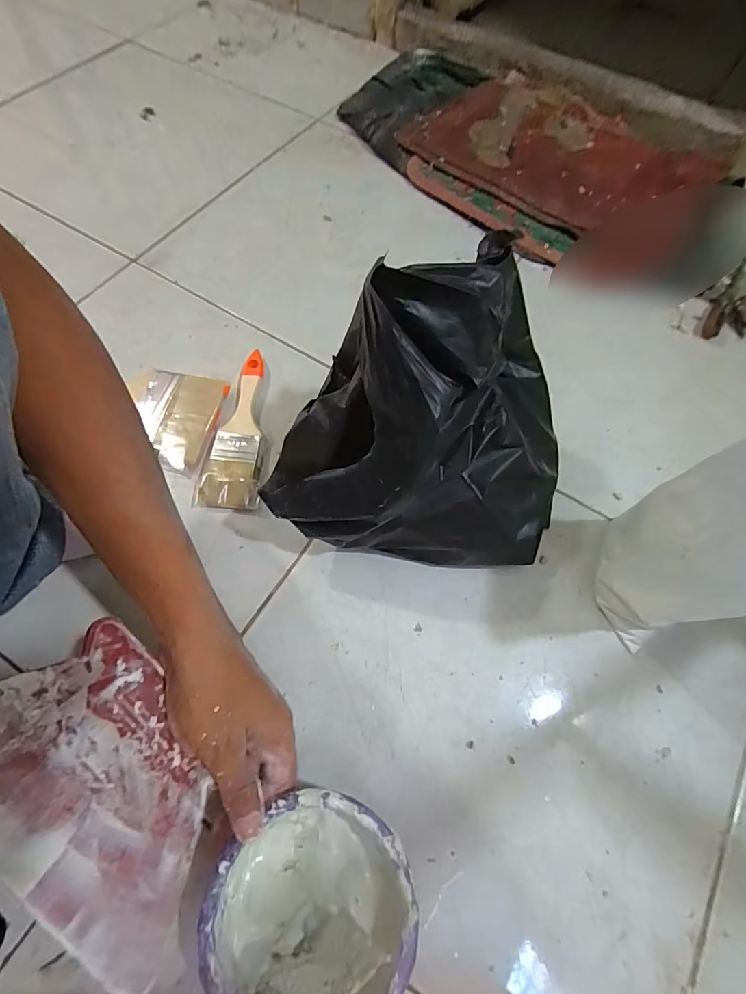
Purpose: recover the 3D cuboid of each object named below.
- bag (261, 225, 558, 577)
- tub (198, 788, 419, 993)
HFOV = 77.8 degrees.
[{"bbox_3d":[0.046,-0.064,0.377,0.242,0.197,0.189,4,65,0],"label":"bag"},{"bbox_3d":[-0.037,0.261,0.297,0.123,0.047,0.121,1,65,-2],"label":"tub"}]

